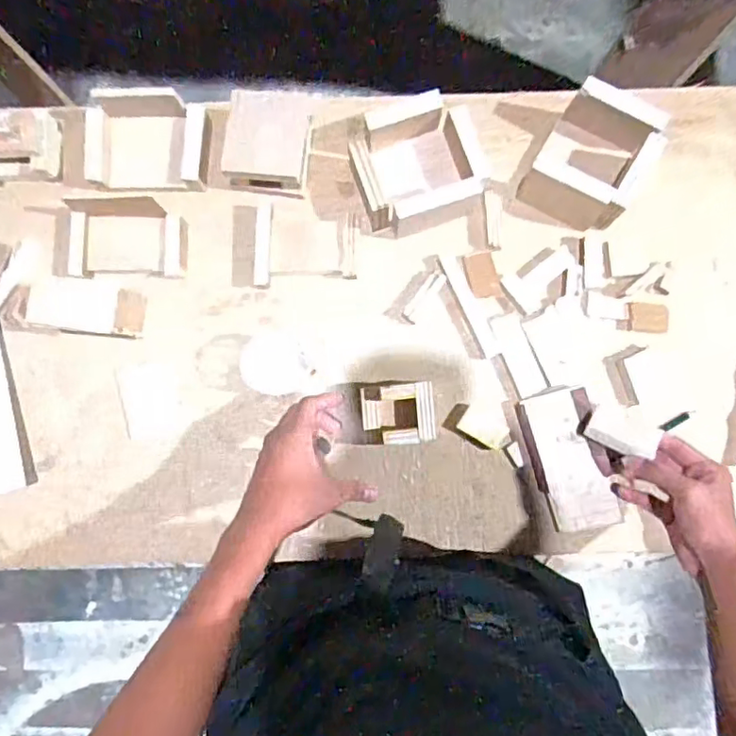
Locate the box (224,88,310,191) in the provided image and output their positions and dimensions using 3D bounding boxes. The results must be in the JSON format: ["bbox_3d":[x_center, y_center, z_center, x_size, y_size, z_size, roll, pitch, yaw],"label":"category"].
[{"bbox_3d":[-0.110,-0.246,0.644,0.089,0.060,0.097,11,89,1],"label":"box"}]

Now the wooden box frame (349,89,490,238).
[{"bbox_3d":[0.050,-0.222,0.639,0.133,0.065,0.125,-17,88,0],"label":"wooden box frame"}]

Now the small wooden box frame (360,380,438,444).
[{"bbox_3d":[0.034,0.049,0.641,0.077,0.055,0.062,-5,88,1],"label":"small wooden box frame"}]

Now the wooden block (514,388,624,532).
[{"bbox_3d":[0.219,0.102,0.650,0.074,0.025,0.150,-14,88,0],"label":"wooden block"}]

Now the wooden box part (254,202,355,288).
[{"bbox_3d":[-0.069,-0.135,0.661,0.110,0.029,0.082,0,88,1],"label":"wooden box part"}]

